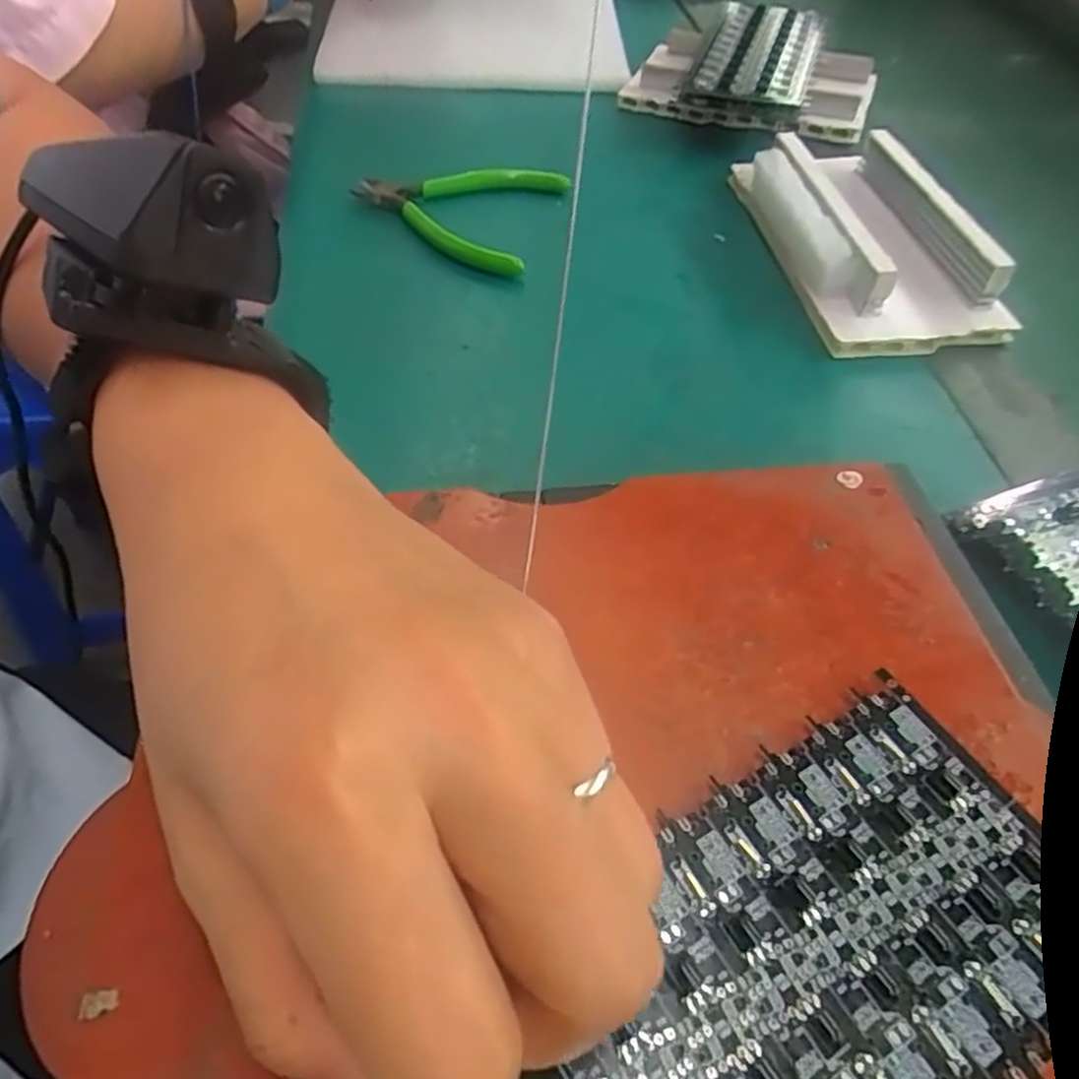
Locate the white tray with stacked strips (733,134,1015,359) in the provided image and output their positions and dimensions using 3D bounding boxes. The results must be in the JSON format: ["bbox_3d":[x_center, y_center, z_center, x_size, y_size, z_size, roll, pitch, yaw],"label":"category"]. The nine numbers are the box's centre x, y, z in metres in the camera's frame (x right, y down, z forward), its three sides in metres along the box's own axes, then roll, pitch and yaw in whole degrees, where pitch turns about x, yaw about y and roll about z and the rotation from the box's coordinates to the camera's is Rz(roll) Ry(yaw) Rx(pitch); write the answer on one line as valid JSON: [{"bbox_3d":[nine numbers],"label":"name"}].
[{"bbox_3d":[0.164,-0.164,0.392,0.096,0.042,0.171,-9,53,-14],"label":"white tray with stacked strips"}]

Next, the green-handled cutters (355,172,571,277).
[{"bbox_3d":[-0.050,-0.182,0.415,0.112,0.017,0.094,17,51,7],"label":"green-handled cutters"}]

